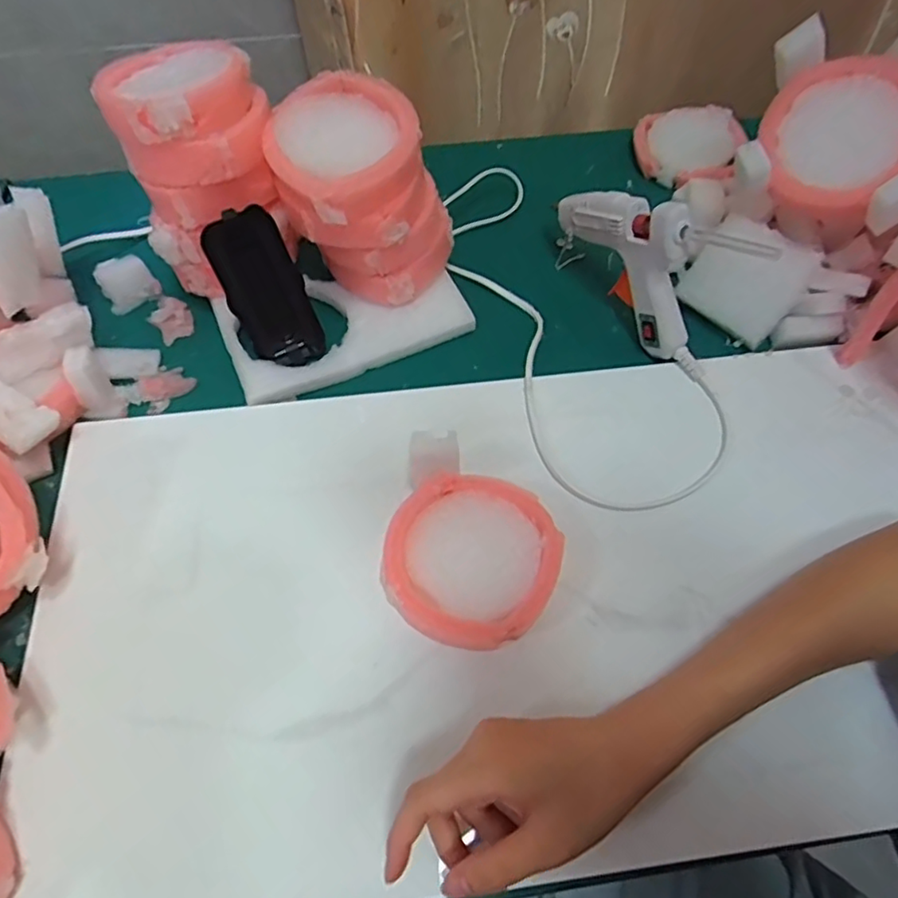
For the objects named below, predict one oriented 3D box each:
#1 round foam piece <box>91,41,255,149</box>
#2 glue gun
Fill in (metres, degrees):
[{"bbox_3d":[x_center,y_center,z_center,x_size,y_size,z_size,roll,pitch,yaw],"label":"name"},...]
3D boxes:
[{"bbox_3d":[-0.178,-0.231,0.390,0.083,0.029,0.088,0,60,0],"label":"round foam piece"},{"bbox_3d":[0.137,-0.138,0.432,0.026,0.103,0.159,-31,64,-17],"label":"glue gun"}]

